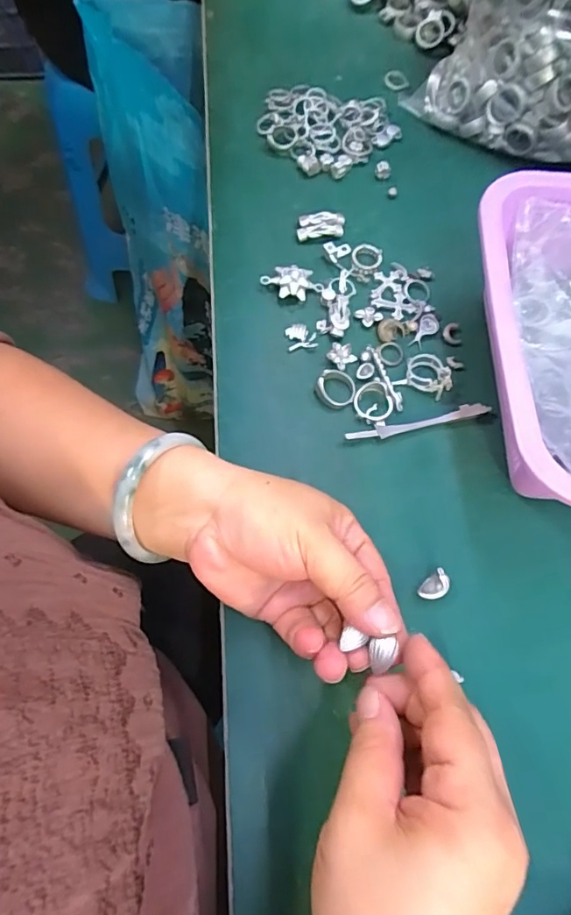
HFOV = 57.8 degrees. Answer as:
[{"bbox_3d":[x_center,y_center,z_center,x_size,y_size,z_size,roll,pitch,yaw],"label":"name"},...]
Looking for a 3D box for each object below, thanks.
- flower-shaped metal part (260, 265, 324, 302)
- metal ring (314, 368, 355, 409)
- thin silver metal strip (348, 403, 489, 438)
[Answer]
[{"bbox_3d":[0.004,-0.126,0.376,0.044,0.013,0.021,3,68,-1],"label":"flower-shaped metal part"},{"bbox_3d":[0.035,-0.047,0.347,0.027,0.011,0.025,1,68,-2],"label":"metal ring"},{"bbox_3d":[0.088,-0.023,0.343,0.098,0.004,0.010,-11,69,-7],"label":"thin silver metal strip"}]

